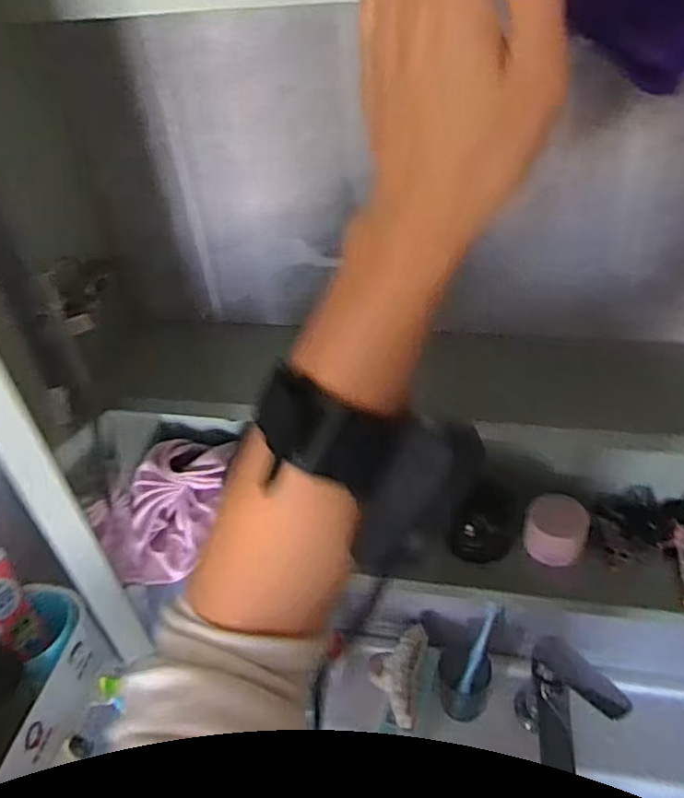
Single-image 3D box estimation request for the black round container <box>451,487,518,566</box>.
[{"bbox_3d":[0.124,0.108,0.559,0.050,0.061,0.042,6,43,14],"label":"black round container"}]

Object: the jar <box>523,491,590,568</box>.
[{"bbox_3d":[0.188,0.112,0.568,0.050,0.035,0.056,8,43,16],"label":"jar"}]

